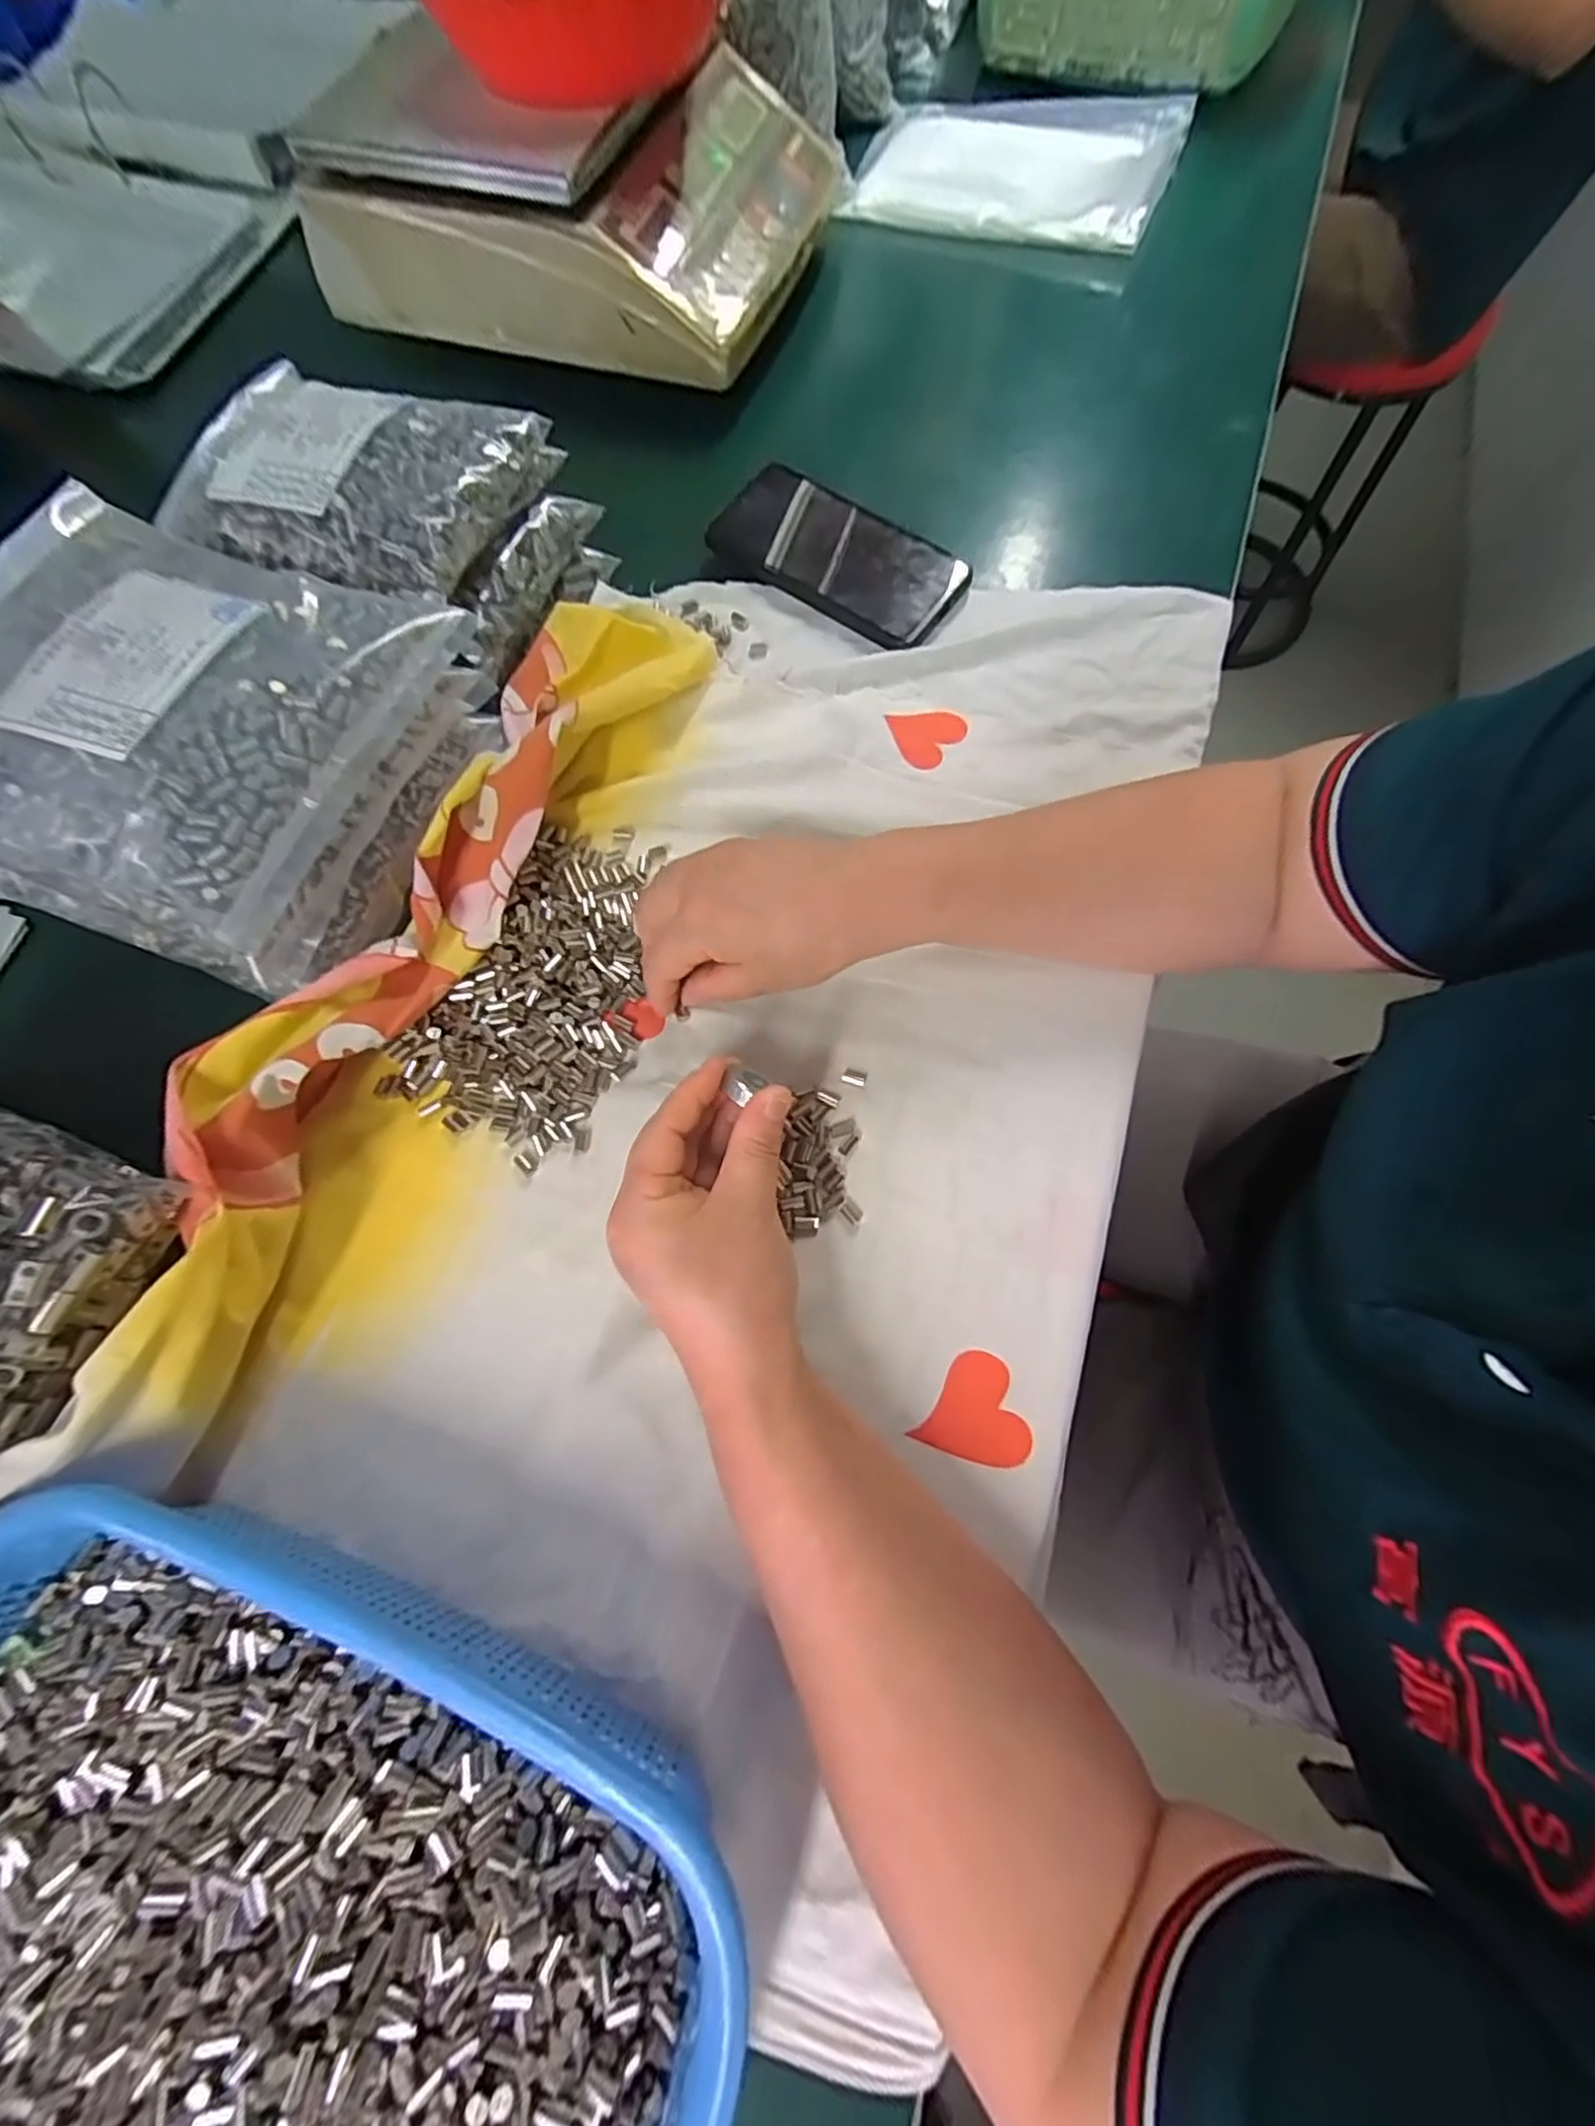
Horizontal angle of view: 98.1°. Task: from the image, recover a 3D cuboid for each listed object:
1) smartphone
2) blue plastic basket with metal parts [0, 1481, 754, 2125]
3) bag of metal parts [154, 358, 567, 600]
[{"bbox_3d":[0.027,-0.324,0.439,0.159,0.017,0.078,34,76,12],"label":"smartphone"},{"bbox_3d":[-0.169,0.275,0.210,0.281,0.074,0.211,18,73,7],"label":"blue plastic basket with metal parts"},{"bbox_3d":[-0.235,-0.309,0.365,0.163,0.040,0.136,17,73,7],"label":"bag of metal parts"}]

